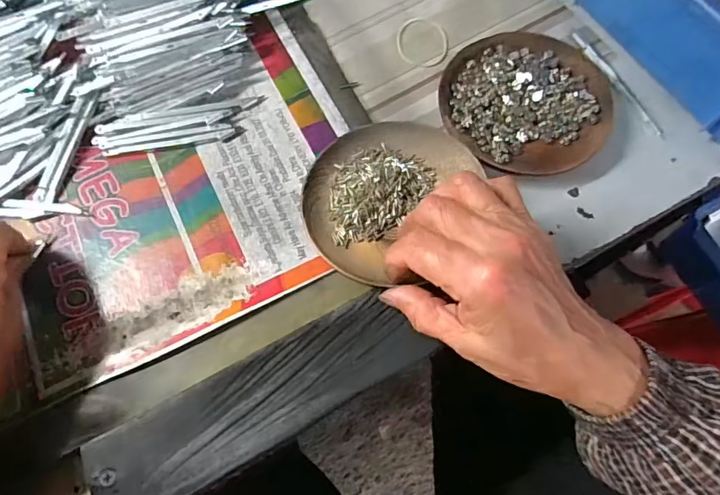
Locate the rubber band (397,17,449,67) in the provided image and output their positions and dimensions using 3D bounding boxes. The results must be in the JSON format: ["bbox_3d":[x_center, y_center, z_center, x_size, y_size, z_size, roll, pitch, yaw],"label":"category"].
[{"bbox_3d":[0.049,-0.159,0.374,0.040,0.004,0.050,14,67,6],"label":"rubber band"}]

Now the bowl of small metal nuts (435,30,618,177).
[{"bbox_3d":[0.114,-0.102,0.342,0.113,0.019,0.111,0,71,-1],"label":"bowl of small metal nuts"}]

